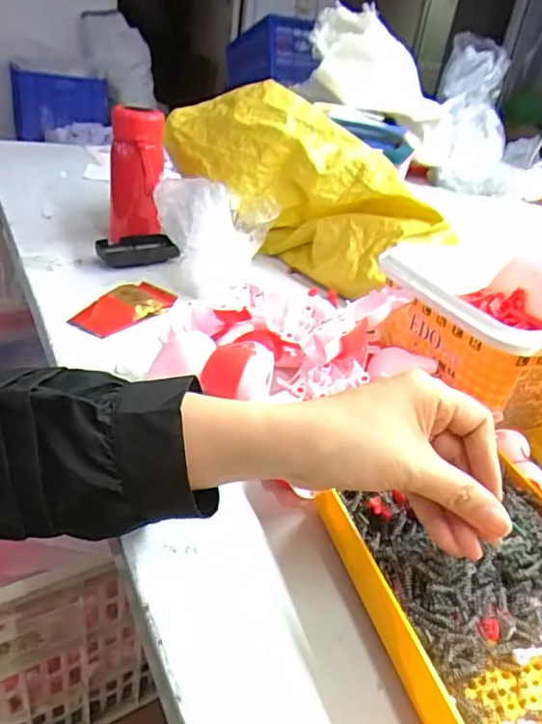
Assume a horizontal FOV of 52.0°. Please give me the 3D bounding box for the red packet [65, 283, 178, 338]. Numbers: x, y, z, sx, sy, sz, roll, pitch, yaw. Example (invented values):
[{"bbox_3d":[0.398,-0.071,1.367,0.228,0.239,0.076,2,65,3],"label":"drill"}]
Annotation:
[{"bbox_3d":[-0.159,-0.059,0.610,0.052,0.023,0.109,24,33,23],"label":"red packet"}]

